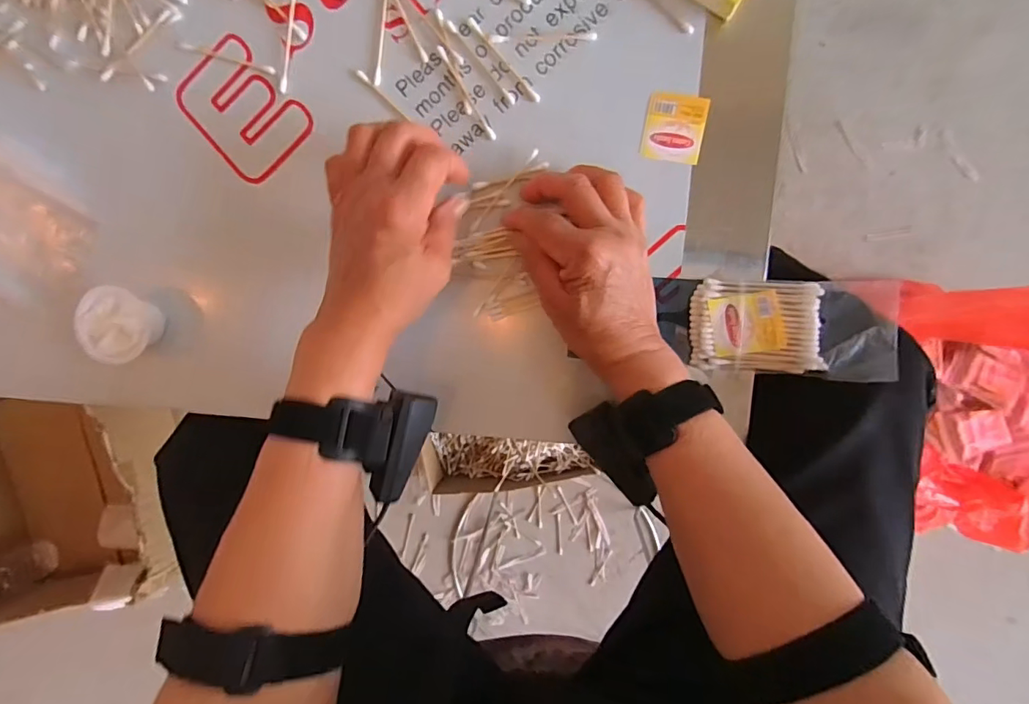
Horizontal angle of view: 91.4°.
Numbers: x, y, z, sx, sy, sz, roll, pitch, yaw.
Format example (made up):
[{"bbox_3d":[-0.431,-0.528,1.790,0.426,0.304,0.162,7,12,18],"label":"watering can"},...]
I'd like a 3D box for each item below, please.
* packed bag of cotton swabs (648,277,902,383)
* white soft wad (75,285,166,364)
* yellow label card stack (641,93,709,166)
[{"bbox_3d":[0.171,-0.017,0.335,0.141,0.018,0.063,6,97,17],"label":"packed bag of cotton swabs"},{"bbox_3d":[-0.289,-0.020,0.373,0.054,0.026,0.053,9,97,3],"label":"white soft wad"},{"bbox_3d":[0.109,-0.152,0.341,0.040,0.004,0.043,10,97,3],"label":"yellow label card stack"}]

